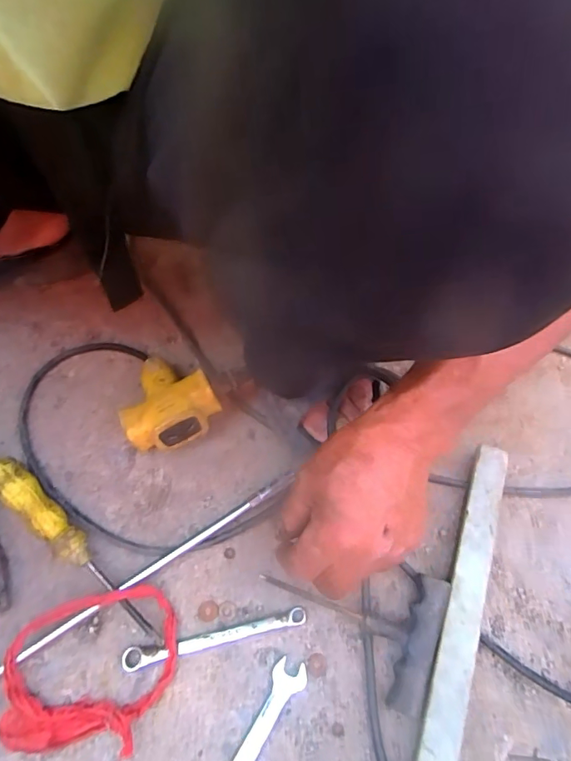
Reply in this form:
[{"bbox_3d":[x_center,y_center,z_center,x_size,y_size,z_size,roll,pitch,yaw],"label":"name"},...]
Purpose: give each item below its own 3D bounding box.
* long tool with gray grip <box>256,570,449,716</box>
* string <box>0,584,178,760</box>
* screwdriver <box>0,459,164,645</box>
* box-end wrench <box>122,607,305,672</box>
[{"bbox_3d":[0.047,0.178,0.371,0.132,0.031,0.091,20,61,8],"label":"long tool with gray grip"},{"bbox_3d":[-0.139,0.209,0.350,0.117,0.016,0.102,-6,60,-7],"label":"string"},{"bbox_3d":[-0.169,0.131,0.388,0.197,0.027,0.027,35,64,16],"label":"screwdriver"},{"bbox_3d":[-0.052,0.196,0.369,0.138,0.011,0.014,-9,61,-9],"label":"box-end wrench"}]

